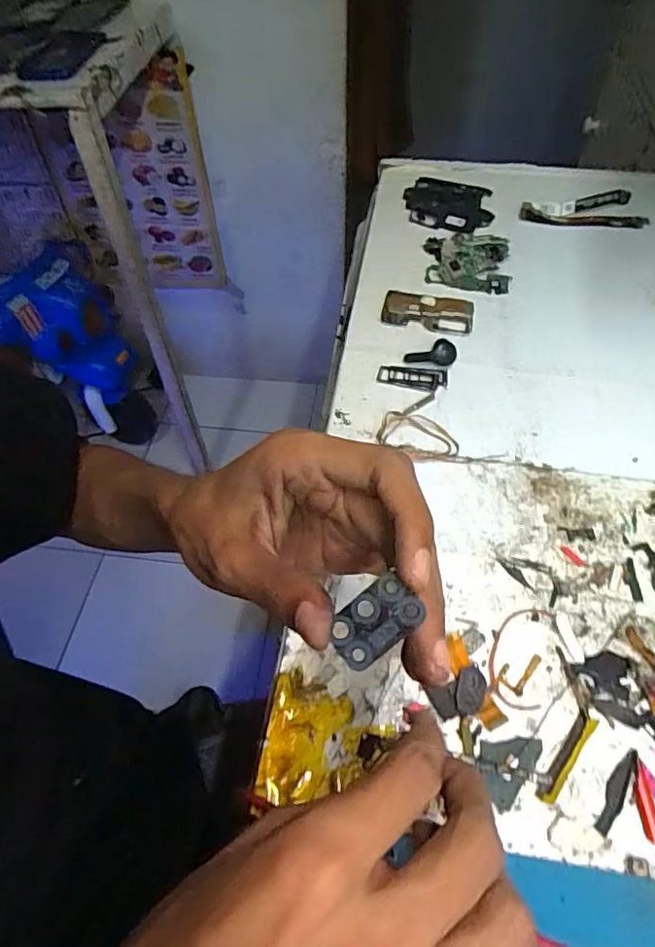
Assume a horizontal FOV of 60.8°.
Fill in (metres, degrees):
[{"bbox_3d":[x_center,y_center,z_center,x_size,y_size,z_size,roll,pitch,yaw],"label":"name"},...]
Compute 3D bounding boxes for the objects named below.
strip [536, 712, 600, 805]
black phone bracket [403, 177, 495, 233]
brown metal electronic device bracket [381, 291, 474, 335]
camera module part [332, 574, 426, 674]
[{"bbox_3d":[0.101,0.118,0.232,0.007,0.004,0.042,34,62,23],"label":"strip"},{"bbox_3d":[0.104,-0.234,0.482,0.074,0.008,0.066,9,55,7],"label":"black phone bracket"},{"bbox_3d":[0.073,-0.117,0.404,0.064,0.004,0.038,14,56,11],"label":"brown metal electronic device bracket"},{"bbox_3d":[0.013,0.045,0.167,0.027,0.004,0.017,-43,75,8],"label":"camera module part"}]

